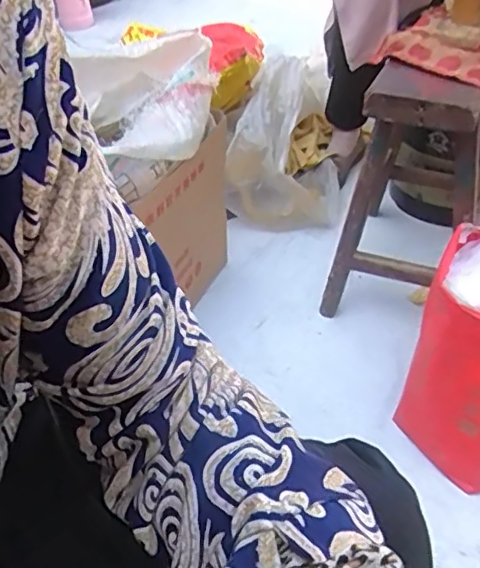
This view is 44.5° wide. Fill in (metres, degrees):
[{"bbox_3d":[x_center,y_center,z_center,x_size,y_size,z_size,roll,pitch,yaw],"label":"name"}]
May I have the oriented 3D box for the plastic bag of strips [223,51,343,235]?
[{"bbox_3d":[0.104,-0.310,1.261,0.226,0.284,0.333,6,43,7],"label":"plastic bag of strips"}]

